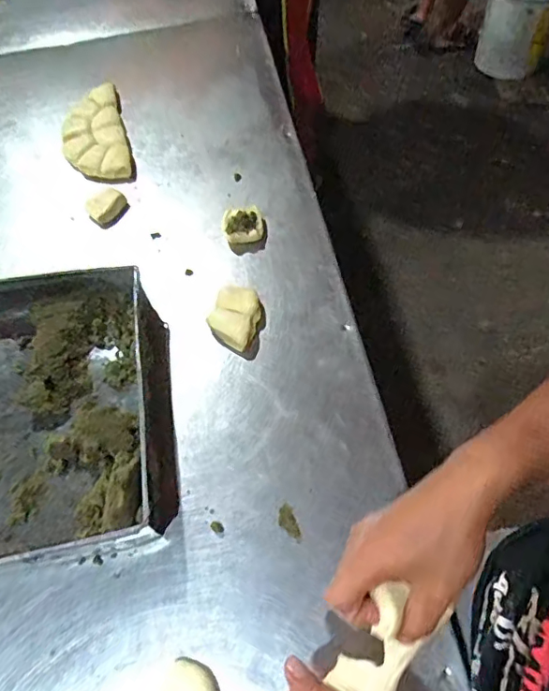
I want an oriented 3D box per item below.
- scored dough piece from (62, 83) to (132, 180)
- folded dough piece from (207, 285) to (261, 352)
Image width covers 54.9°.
[{"bbox_3d":[-0.311,-0.358,0.905,0.106,0.028,0.219,-16,59,-6],"label":"scored dough piece"},{"bbox_3d":[-0.050,-0.038,0.701,0.062,0.035,0.074,20,65,17],"label":"folded dough piece"}]

